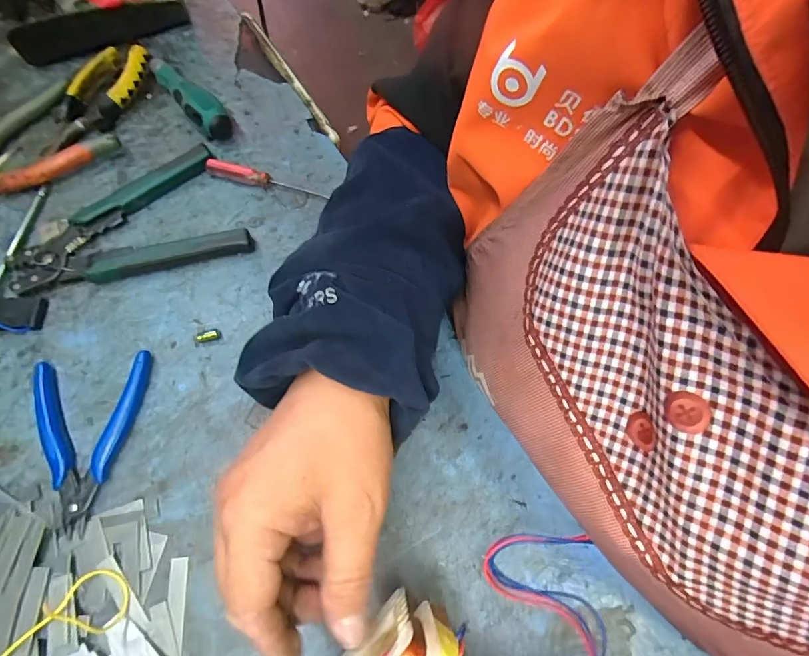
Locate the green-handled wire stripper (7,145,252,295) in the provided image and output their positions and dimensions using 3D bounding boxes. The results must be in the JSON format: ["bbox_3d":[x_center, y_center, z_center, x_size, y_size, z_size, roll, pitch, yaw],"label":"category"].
[{"bbox_3d":[-0.226,-0.091,0.376,0.178,0.018,0.108,-15,70,-6],"label":"green-handled wire stripper"}]

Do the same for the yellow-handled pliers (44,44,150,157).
[{"bbox_3d":[-0.286,-0.213,0.417,0.052,0.025,0.130,29,71,10],"label":"yellow-handled pliers"}]

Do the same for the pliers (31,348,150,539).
[{"bbox_3d":[-0.234,0.075,0.316,0.078,0.011,0.121,5,69,2],"label":"pliers"}]

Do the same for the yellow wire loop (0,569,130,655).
[{"bbox_3d":[-0.215,0.181,0.274,0.087,0.011,0.034,-27,71,-10],"label":"yellow wire loop"}]

